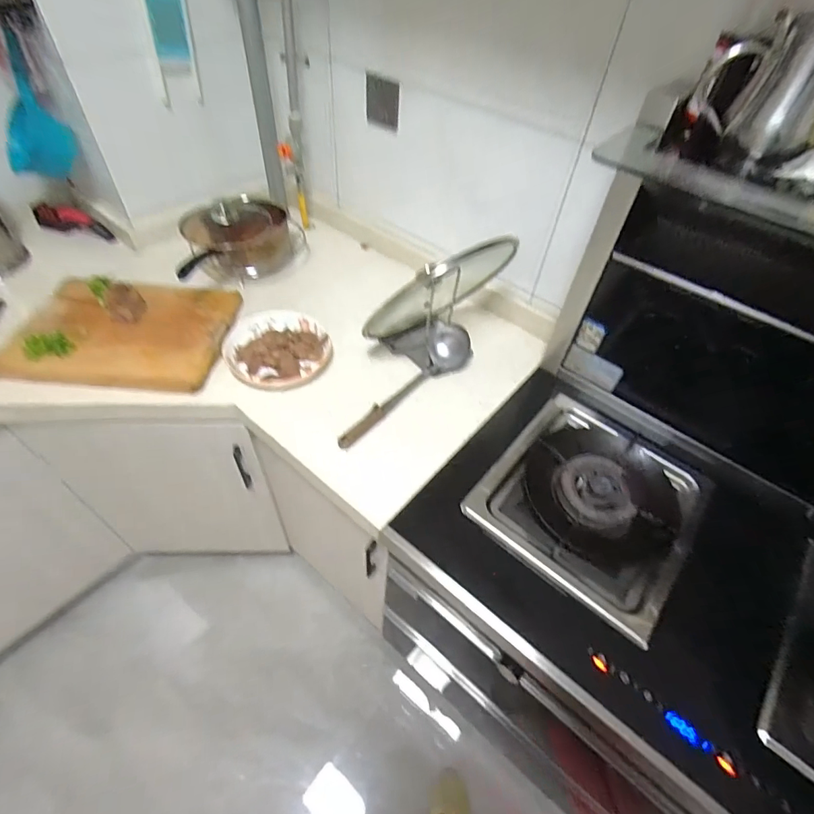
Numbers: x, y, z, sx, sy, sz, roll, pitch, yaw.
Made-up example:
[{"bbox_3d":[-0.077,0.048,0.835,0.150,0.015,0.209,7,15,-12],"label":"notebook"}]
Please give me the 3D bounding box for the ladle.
[{"bbox_3d":[0.001,-0.045,0.822,0.085,0.059,0.334,31,55,21],"label":"ladle"}]

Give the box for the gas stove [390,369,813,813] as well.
[{"bbox_3d":[0.430,0.275,0.663,0.822,0.100,0.492,36,57,24],"label":"gas stove"}]

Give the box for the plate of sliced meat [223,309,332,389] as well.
[{"bbox_3d":[-0.256,-0.124,0.890,0.197,0.029,0.204,2,50,-2],"label":"plate of sliced meat"}]

